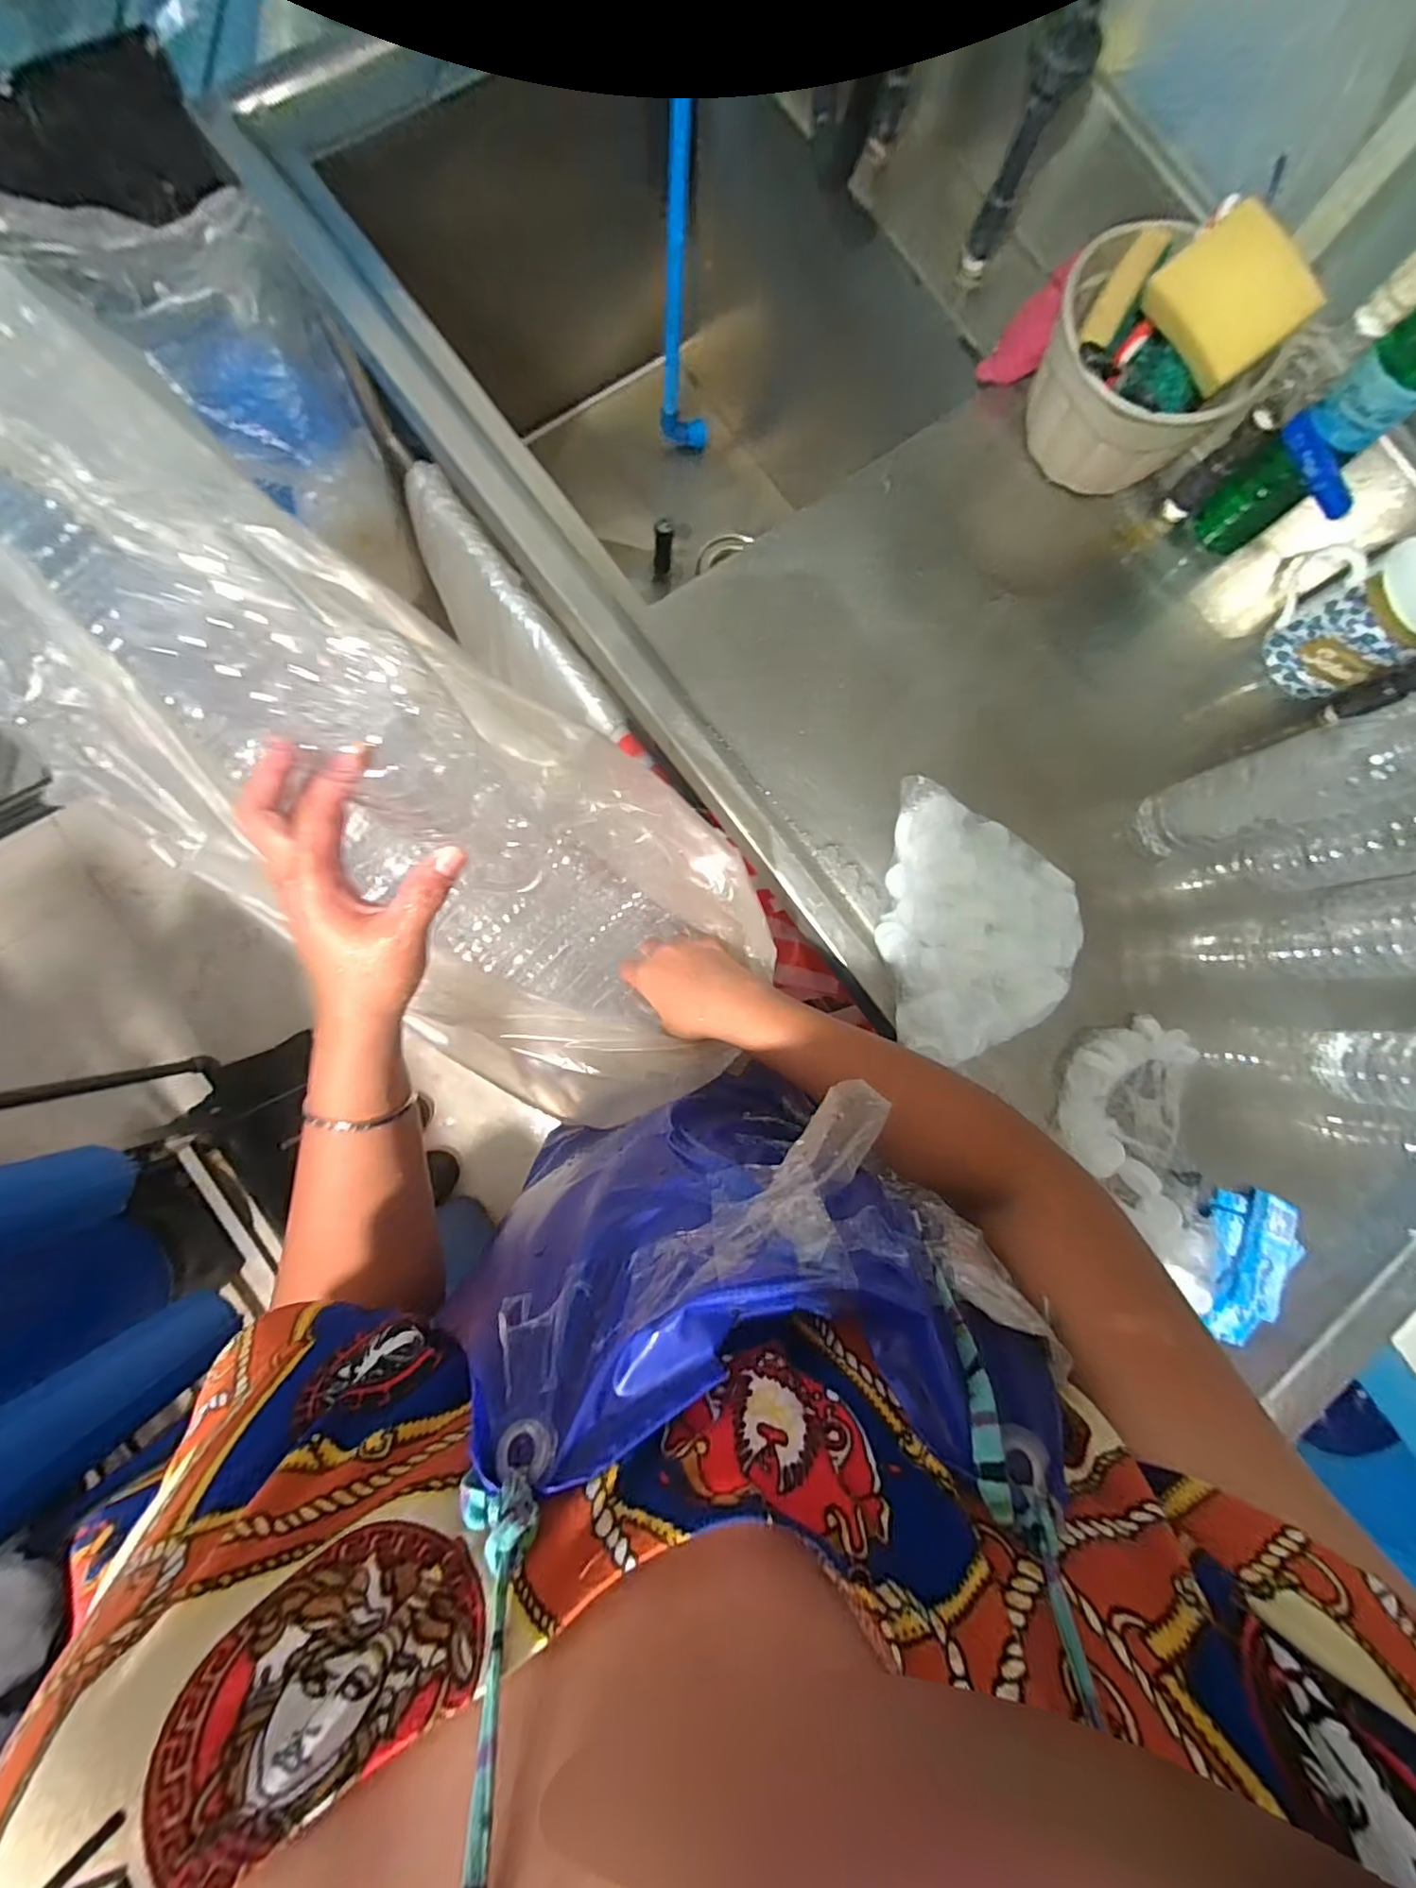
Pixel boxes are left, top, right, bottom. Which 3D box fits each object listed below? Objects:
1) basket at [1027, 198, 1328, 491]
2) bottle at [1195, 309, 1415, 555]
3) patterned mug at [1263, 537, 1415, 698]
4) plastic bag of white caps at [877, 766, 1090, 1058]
[{"bbox_3d":[0.365,-0.489,0.508,0.172,0.129,0.146,39,82,-1],"label":"basket"},{"bbox_3d":[0.518,-0.421,0.489,0.067,0.207,0.058,-33,89,-8],"label":"bottle"},{"bbox_3d":[0.569,-0.294,0.528,0.079,0.099,0.118,-31,89,-8],"label":"patterned mug"},{"bbox_3d":[0.219,-0.013,0.498,0.148,0.062,0.207,8,84,-5],"label":"plastic bag of white caps"}]

